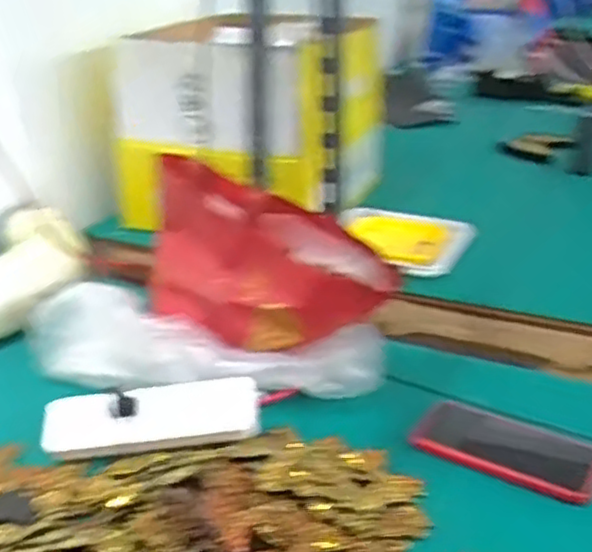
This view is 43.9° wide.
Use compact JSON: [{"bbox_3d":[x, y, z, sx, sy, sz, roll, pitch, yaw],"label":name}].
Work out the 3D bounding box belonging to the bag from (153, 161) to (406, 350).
[{"bbox_3d":[-0.036,-0.021,0.801,0.283,0.157,0.125,17,29,32],"label":"bag"}]

